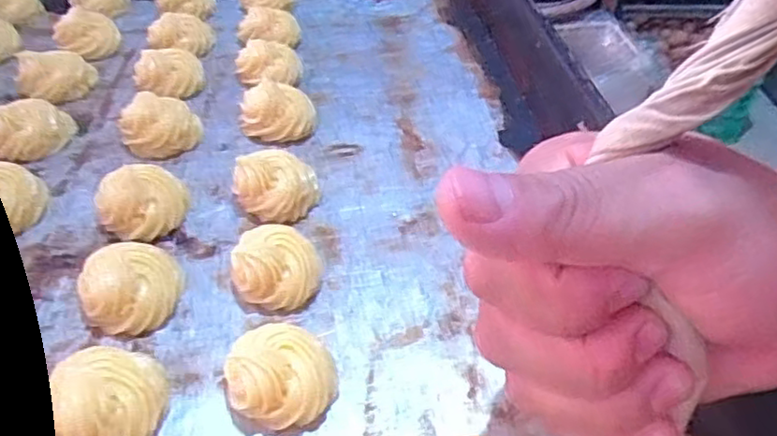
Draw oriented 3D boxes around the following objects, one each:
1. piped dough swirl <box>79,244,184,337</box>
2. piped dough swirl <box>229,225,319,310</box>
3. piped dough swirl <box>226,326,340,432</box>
[{"bbox_3d":[-0.107,0.029,0.278,0.038,0.017,0.036,-7,42,-7],"label":"piped dough swirl"},{"bbox_3d":[-0.047,0.019,0.285,0.034,0.022,0.034,5,42,6],"label":"piped dough swirl"},{"bbox_3d":[-0.039,0.057,0.244,0.038,0.022,0.034,0,41,0],"label":"piped dough swirl"}]

